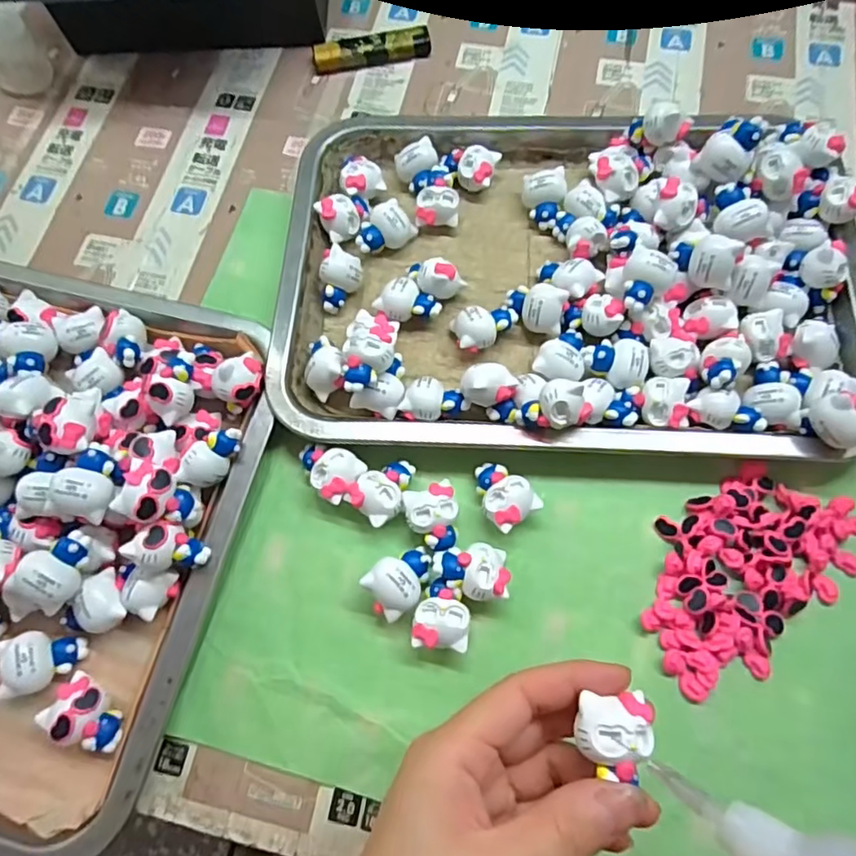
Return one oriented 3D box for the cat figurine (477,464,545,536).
[{"bbox_3d":[0.035,0.032,0.288,0.025,0.020,0.033,-34,71,-10],"label":"cat figurine"}]

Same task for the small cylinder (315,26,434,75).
[{"bbox_3d":[-0.038,-0.255,0.400,0.079,0.015,0.013,-8,69,0],"label":"small cylinder"}]

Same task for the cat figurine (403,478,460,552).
[{"bbox_3d":[0.003,0.043,0.285,0.025,0.018,0.031,-17,69,-4],"label":"cat figurine"}]

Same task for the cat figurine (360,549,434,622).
[{"bbox_3d":[-0.012,0.071,0.275,0.033,0.023,0.024,-35,72,-10],"label":"cat figurine"}]

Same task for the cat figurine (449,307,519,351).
[{"bbox_3d":[0.032,-0.053,0.318,0.037,0.021,0.021,-25,70,-7],"label":"cat figurine"}]

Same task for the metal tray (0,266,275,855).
[{"bbox_3d":[-0.247,0.033,0.281,0.302,0.043,0.255,12,74,4],"label":"metal tray"}]

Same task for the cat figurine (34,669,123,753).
[{"bbox_3d":[-0.149,0.127,0.261,0.032,0.023,0.023,33,74,14],"label":"cat figurine"}]

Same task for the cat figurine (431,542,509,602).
[{"bbox_3d":[0.020,0.068,0.275,0.033,0.021,0.024,-6,69,0],"label":"cat figurine"}]

